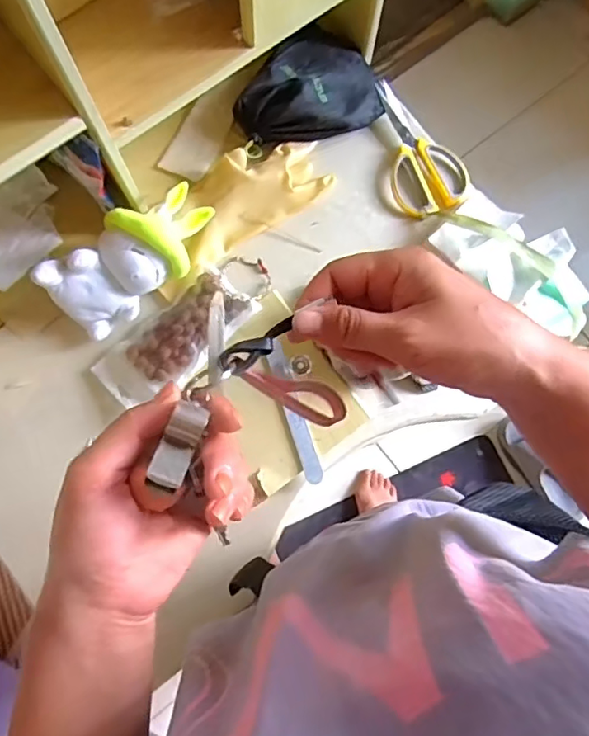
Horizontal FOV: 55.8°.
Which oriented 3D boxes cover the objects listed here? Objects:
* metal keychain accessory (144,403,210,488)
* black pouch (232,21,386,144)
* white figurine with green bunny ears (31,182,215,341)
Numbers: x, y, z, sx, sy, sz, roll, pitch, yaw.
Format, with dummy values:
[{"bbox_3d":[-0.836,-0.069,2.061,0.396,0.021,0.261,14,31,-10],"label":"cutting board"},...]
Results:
[{"bbox_3d":[-0.053,0.035,0.253,0.015,0.013,0.040,20,74,3],"label":"metal keychain accessory"},{"bbox_3d":[0.014,-0.364,0.717,0.190,0.048,0.131,-19,79,-6],"label":"black pouch"},{"bbox_3d":[-0.179,-0.128,0.632,0.204,0.077,0.094,-41,82,-9],"label":"white figurine with green bunny ears"}]

